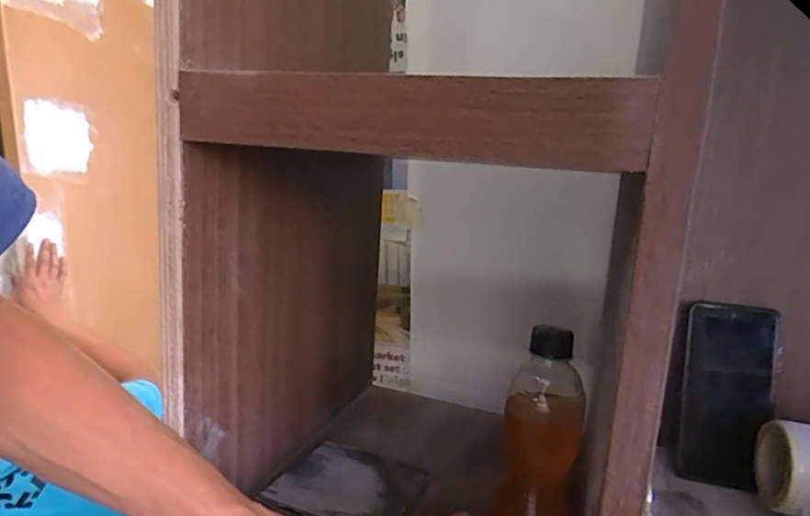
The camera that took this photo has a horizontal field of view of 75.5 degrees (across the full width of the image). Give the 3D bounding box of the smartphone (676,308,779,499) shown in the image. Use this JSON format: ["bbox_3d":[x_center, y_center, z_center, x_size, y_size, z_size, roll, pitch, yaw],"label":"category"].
[{"bbox_3d":[0.304,0.129,0.493,0.076,0.166,0.010,7,-6,15],"label":"smartphone"}]

